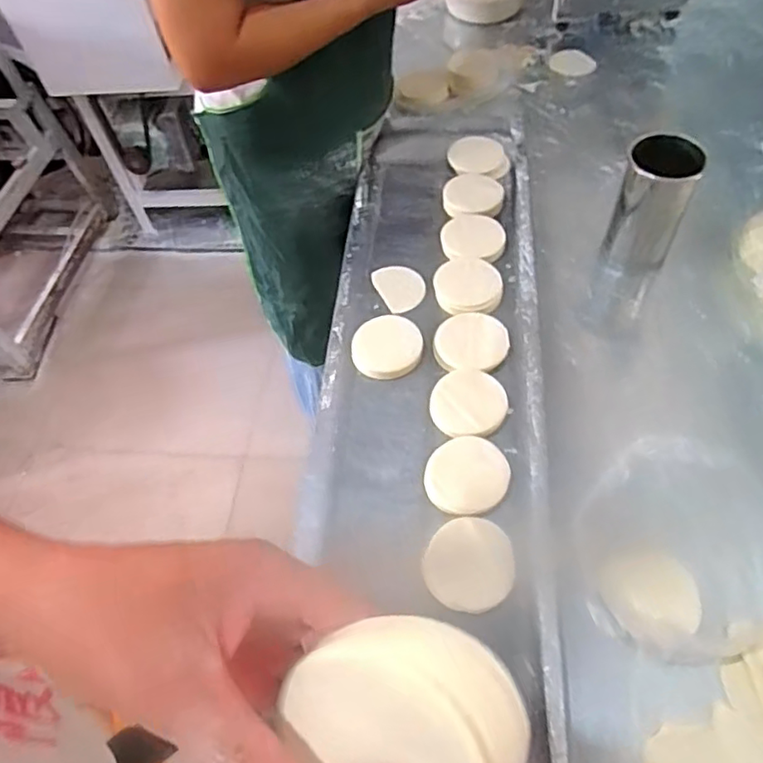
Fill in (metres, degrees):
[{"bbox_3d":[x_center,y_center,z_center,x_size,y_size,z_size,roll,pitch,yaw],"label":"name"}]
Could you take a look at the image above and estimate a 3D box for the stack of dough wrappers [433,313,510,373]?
[{"bbox_3d":[0.110,-0.049,0.736,0.089,0.010,0.086,-4,56,2],"label":"stack of dough wrappers"}]

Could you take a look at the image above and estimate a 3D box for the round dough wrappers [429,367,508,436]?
[{"bbox_3d":[0.100,0.025,0.687,0.080,0.015,0.090,29,63,22],"label":"round dough wrappers"}]

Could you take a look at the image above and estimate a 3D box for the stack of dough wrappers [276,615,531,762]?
[{"bbox_3d":[0.005,0.130,0.224,0.093,0.019,0.074,-4,93,19],"label":"stack of dough wrappers"}]

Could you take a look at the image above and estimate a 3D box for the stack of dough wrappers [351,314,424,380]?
[{"bbox_3d":[0.009,-0.044,0.742,0.082,0.015,0.088,14,58,14],"label":"stack of dough wrappers"}]

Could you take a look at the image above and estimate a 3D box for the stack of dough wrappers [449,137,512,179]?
[{"bbox_3d":[0.153,-0.353,0.942,0.097,0.014,0.092,16,60,17],"label":"stack of dough wrappers"}]

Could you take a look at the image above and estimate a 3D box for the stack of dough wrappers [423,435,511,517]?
[{"bbox_3d":[0.091,0.100,0.639,0.089,0.015,0.079,-22,57,-10],"label":"stack of dough wrappers"}]

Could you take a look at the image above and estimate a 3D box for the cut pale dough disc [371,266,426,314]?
[{"bbox_3d":[0.028,-0.130,0.819,0.062,0.013,0.090,-21,57,-9],"label":"cut pale dough disc"}]

